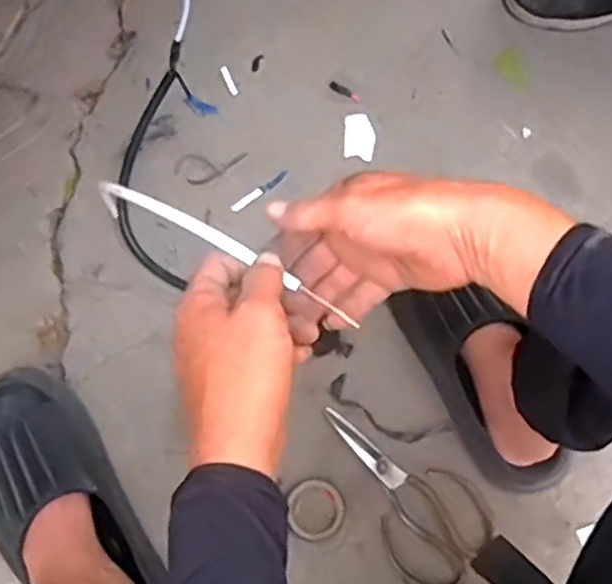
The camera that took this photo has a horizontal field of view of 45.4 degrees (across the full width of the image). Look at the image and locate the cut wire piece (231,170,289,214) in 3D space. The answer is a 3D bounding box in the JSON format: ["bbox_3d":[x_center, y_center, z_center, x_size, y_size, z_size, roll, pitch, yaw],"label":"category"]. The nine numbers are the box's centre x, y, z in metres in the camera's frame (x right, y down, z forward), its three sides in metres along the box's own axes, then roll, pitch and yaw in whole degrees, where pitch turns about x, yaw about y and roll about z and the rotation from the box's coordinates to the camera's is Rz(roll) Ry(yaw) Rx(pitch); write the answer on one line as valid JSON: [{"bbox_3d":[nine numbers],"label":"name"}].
[{"bbox_3d":[-0.051,-0.113,0.816,0.074,0.009,0.011,-32,75,-11],"label":"cut wire piece"}]

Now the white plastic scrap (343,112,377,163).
[{"bbox_3d":[0.063,-0.181,0.851,0.037,0.004,0.062,2,70,4],"label":"white plastic scrap"}]

